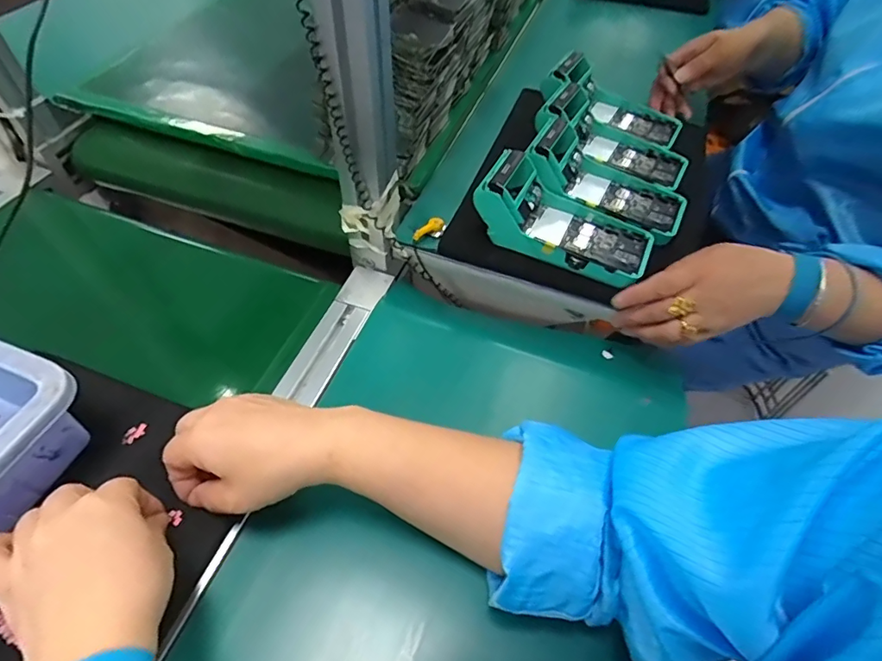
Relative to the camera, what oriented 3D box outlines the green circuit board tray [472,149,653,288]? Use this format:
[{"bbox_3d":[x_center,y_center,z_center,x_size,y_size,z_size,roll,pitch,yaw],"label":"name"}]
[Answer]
[{"bbox_3d":[0.127,-0.115,0.498,0.168,0.059,0.078,24,55,14],"label":"green circuit board tray"}]

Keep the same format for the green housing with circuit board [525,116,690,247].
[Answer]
[{"bbox_3d":[0.177,-0.158,0.552,0.177,0.055,0.086,31,56,1],"label":"green housing with circuit board"}]

